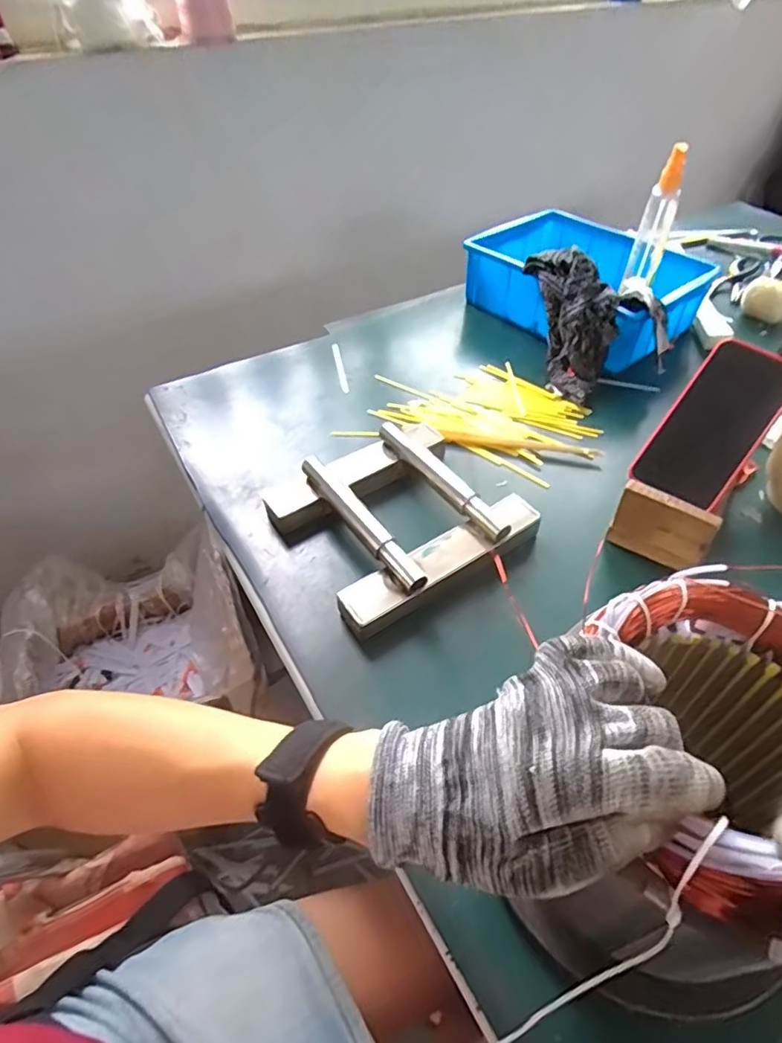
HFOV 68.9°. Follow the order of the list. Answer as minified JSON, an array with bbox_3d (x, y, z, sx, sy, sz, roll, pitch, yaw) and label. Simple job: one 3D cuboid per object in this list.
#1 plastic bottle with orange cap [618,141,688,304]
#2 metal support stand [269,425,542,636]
[{"bbox_3d":[0.320,-0.355,0.693,0.039,0.170,0.029,12,48,13],"label":"plastic bottle with orange cap"},{"bbox_3d":[0.006,-0.012,0.530,0.197,0.046,0.187,-26,51,-21],"label":"metal support stand"}]

